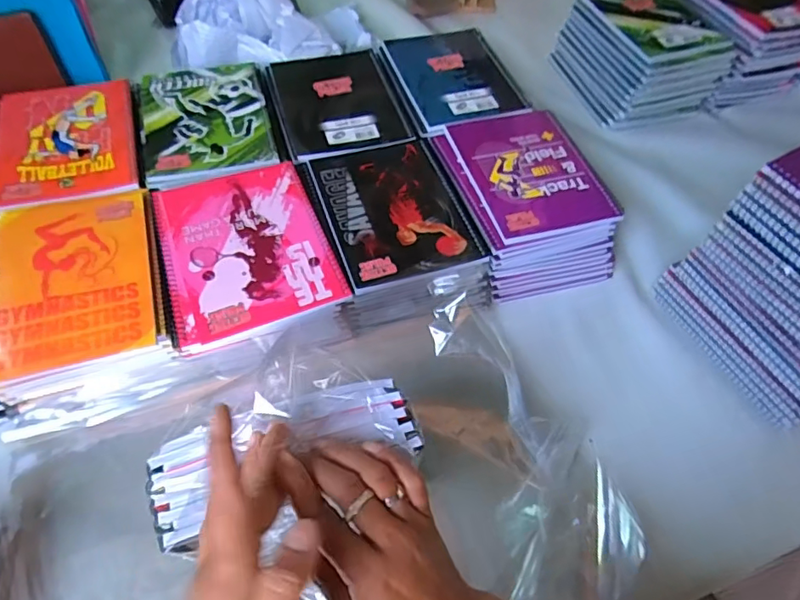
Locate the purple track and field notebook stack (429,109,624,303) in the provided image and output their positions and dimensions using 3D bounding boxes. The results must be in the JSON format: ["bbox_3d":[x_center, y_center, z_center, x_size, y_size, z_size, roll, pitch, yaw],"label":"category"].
[{"bbox_3d":[0.149,-0.128,0.649,0.169,0.071,0.234,-14,60,-11],"label":"purple track and field notebook stack"}]

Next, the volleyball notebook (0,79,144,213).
[{"bbox_3d":[-0.393,-0.189,0.622,0.153,0.011,0.210,-14,60,-13],"label":"volleyball notebook"}]

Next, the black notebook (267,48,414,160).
[{"bbox_3d":[-0.080,-0.268,0.694,0.153,0.011,0.213,-13,59,-12],"label":"black notebook"}]

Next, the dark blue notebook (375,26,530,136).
[{"bbox_3d":[0.072,-0.312,0.732,0.165,0.007,0.194,-16,60,-14],"label":"dark blue notebook"}]

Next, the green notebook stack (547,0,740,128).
[{"bbox_3d":[0.368,-0.382,0.835,0.177,0.141,0.216,-17,60,-13],"label":"green notebook stack"}]

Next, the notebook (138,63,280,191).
[{"bbox_3d":[-0.240,-0.223,0.651,0.150,0.006,0.209,-13,59,-12],"label":"notebook"}]

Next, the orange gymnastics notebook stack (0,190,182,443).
[{"bbox_3d":[-0.320,0.000,0.539,0.163,0.079,0.219,-12,59,-10],"label":"orange gymnastics notebook stack"}]

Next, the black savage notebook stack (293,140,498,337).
[{"bbox_3d":[-0.011,-0.081,0.614,0.178,0.072,0.215,-13,59,-11],"label":"black savage notebook stack"}]

